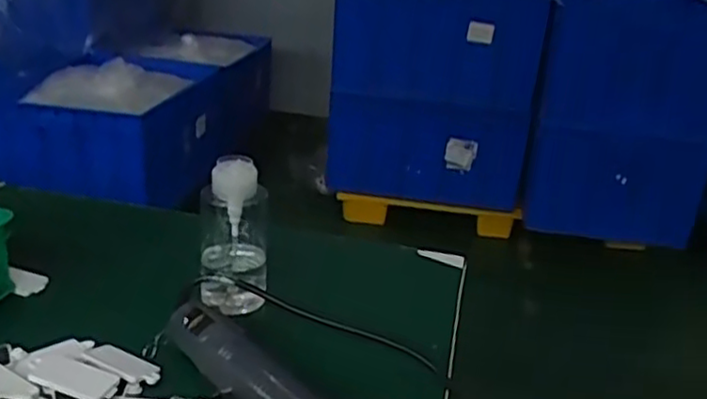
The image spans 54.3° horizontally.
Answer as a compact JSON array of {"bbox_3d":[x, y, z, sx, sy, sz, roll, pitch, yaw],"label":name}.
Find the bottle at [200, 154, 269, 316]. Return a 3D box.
[{"bbox_3d":[-0.110,0.035,0.643,0.064,0.143,0.055,-1,22,-11],"label":"bottle"}]

